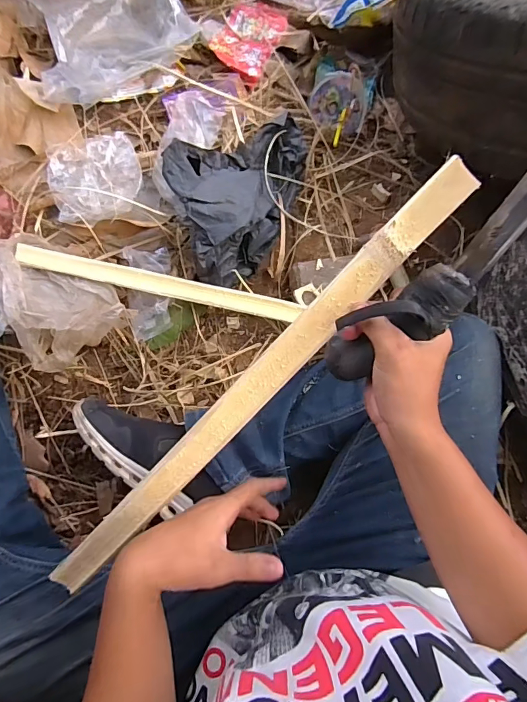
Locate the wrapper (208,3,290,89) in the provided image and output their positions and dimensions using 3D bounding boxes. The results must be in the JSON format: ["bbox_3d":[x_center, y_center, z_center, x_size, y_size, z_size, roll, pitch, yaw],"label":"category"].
[{"bbox_3d":[-0.026,-0.530,0.715,0.098,0.027,0.158,24,82,0],"label":"wrapper"}]

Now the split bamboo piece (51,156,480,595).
[{"bbox_3d":[-0.019,0.048,0.375,0.034,0.017,0.512,44,101,3],"label":"split bamboo piece"}]

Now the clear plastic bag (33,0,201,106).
[{"bbox_3d":[-0.239,-0.520,0.690,0.248,0.046,0.241,-12,83,-5],"label":"clear plastic bag"}]

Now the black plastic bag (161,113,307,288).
[{"bbox_3d":[-0.019,-0.220,0.612,0.205,0.057,0.198,-19,84,-5],"label":"black plastic bag"}]

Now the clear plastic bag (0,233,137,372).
[{"bbox_3d":[-0.310,-0.077,0.587,0.205,0.051,0.141,43,82,3],"label":"clear plastic bag"}]

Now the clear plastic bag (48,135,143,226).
[{"bbox_3d":[-0.250,-0.253,0.625,0.138,0.041,0.149,-13,83,-5],"label":"clear plastic bag"}]

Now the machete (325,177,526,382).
[{"bbox_3d":[0.182,-0.116,0.299,0.058,0.055,0.387,41,111,3],"label":"machete"}]

